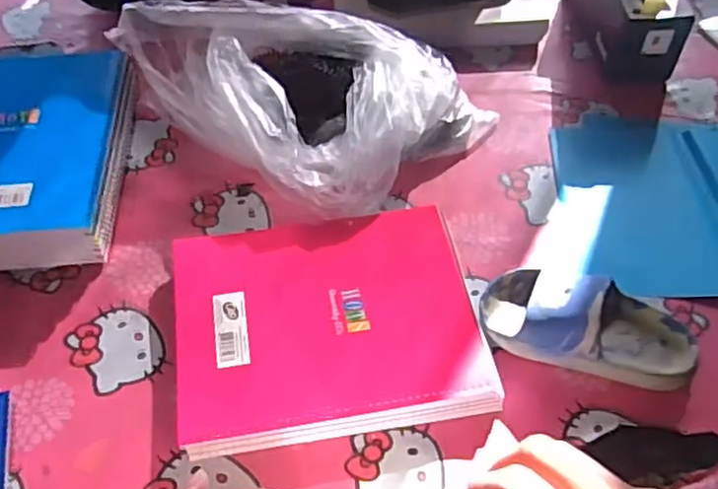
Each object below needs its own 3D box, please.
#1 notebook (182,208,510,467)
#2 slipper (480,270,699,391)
[{"bbox_3d":[-0.027,0.063,0.597,0.251,0.033,0.207,-8,52,-5],"label":"notebook"},{"bbox_3d":[0.192,0.063,0.579,0.182,0.061,0.093,13,53,12],"label":"slipper"}]

